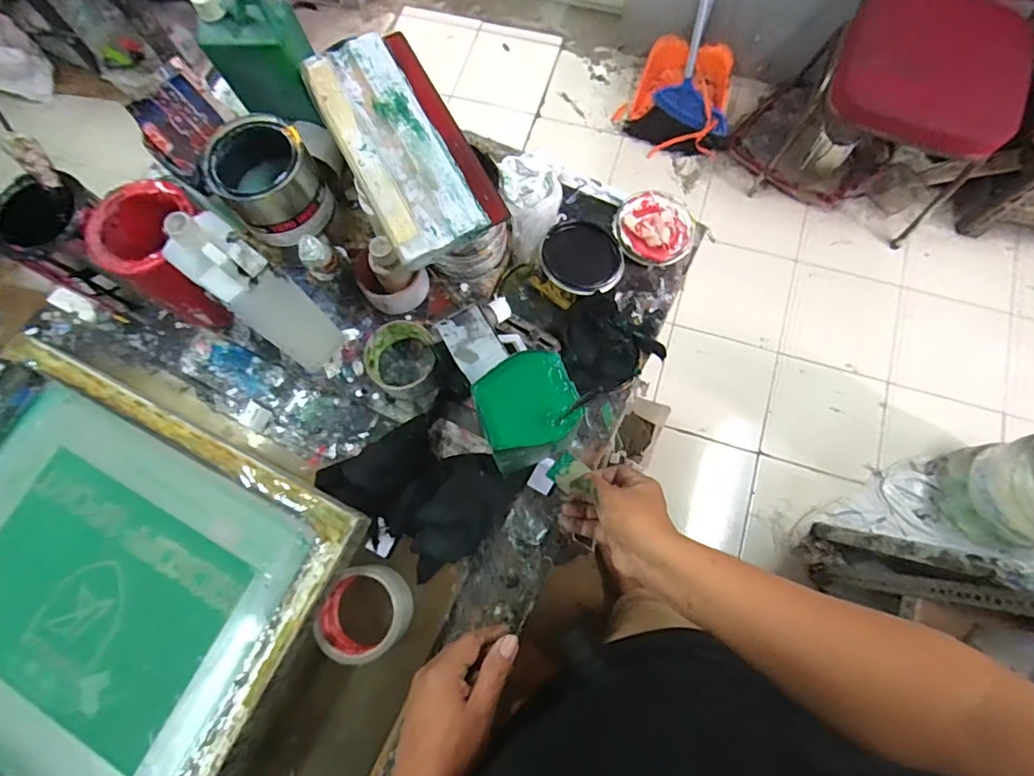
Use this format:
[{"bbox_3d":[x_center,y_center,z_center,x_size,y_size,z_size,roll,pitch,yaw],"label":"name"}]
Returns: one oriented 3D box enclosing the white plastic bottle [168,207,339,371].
[{"bbox_3d":[-0.257,-0.086,0.559,0.099,0.246,0.060,35,78,11],"label":"white plastic bottle"}]

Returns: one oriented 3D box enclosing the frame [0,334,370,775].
[{"bbox_3d":[-0.468,0.211,0.562,0.506,0.063,0.393,23,77,15],"label":"frame"}]

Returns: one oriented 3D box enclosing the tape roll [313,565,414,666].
[{"bbox_3d":[-0.160,0.238,0.555,0.087,0.062,0.089,-1,74,2],"label":"tape roll"}]

